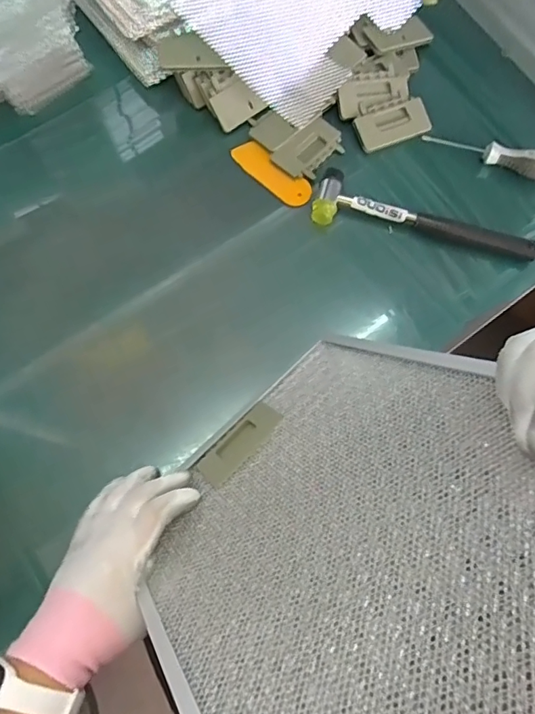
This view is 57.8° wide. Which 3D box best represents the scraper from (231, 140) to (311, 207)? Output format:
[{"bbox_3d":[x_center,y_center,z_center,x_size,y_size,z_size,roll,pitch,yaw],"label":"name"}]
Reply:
[{"bbox_3d":[0.004,-0.213,0.560,0.105,0.005,0.035,40,93,8],"label":"scraper"}]

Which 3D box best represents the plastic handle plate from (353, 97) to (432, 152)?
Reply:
[{"bbox_3d":[0.147,-0.271,0.569,0.087,0.013,0.047,-21,74,-6],"label":"plastic handle plate"}]

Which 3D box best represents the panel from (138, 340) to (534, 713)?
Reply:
[{"bbox_3d":[0.033,0.104,0.316,0.266,0.322,0.024,-49,117,-11],"label":"panel"}]

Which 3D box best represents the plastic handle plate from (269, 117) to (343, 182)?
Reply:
[{"bbox_3d":[0.052,-0.242,0.562,0.052,0.013,0.086,42,77,12],"label":"plastic handle plate"}]

